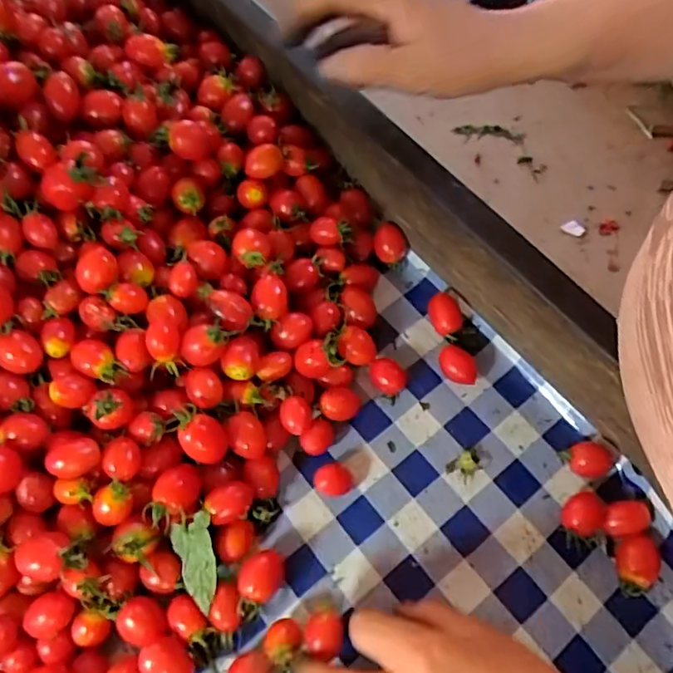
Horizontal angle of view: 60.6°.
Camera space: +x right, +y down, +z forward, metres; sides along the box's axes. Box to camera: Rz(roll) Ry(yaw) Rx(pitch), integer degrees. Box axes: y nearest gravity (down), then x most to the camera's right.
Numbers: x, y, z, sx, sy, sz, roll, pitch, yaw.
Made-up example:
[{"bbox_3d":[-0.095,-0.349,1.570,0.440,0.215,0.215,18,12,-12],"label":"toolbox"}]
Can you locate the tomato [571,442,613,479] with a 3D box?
[{"bbox_3d":[0.170,0.082,0.386,0.027,0.019,0.023,-23,66,-10],"label":"tomato"}]

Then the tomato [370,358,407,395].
[{"bbox_3d":[0.037,0.030,0.418,0.028,0.017,0.020,40,71,18],"label":"tomato"}]

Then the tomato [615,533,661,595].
[{"bbox_3d":[0.186,0.142,0.360,0.025,0.018,0.033,-8,65,-3],"label":"tomato"}]

